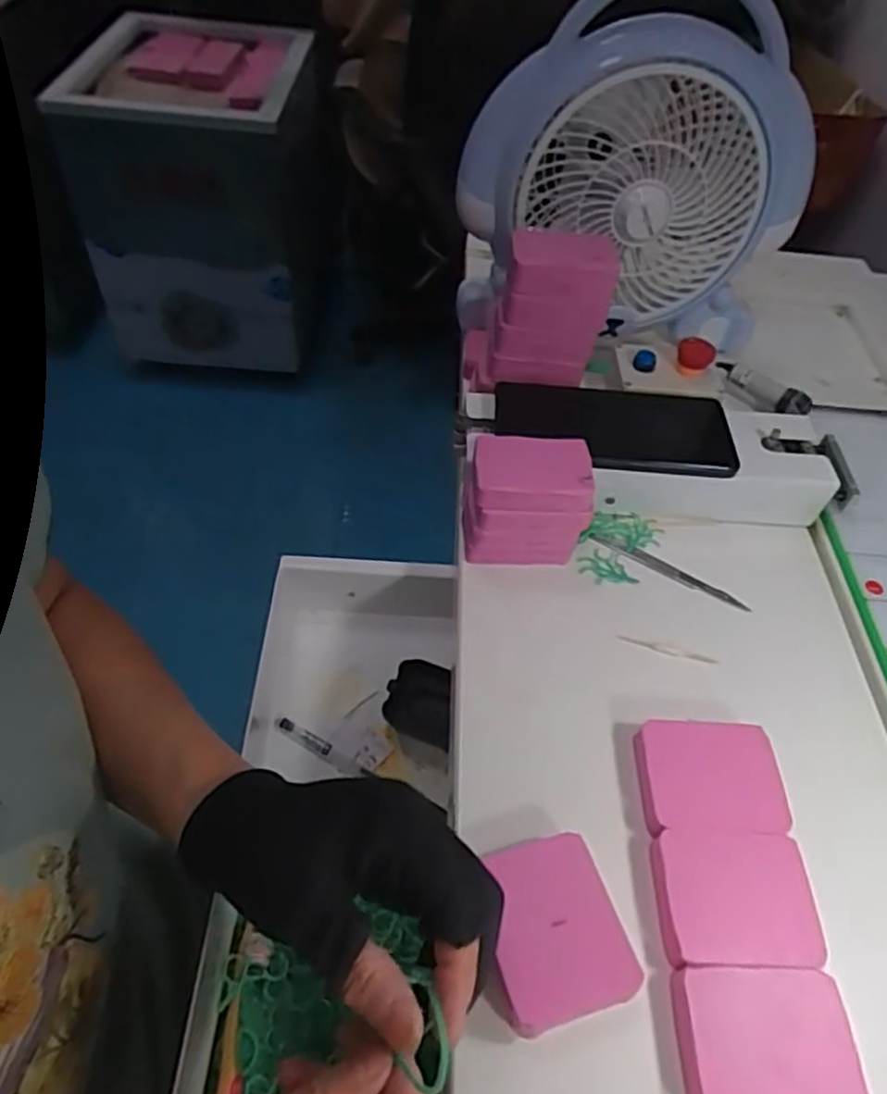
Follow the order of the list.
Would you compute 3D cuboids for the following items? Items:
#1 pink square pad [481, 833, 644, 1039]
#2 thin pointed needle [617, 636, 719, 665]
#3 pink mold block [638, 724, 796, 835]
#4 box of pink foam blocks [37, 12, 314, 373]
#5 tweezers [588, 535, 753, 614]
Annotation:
[{"bbox_3d":[0.047,0.176,0.325,0.062,0.028,0.072,-11,53,-14],"label":"pink square pad"},{"bbox_3d":[0.138,0.063,0.435,0.060,0.004,0.005,13,52,6],"label":"thin pointed needle"},{"bbox_3d":[0.140,0.124,0.375,0.072,0.019,0.057,3,51,-3],"label":"pink mold block"},{"bbox_3d":[-0.514,-0.786,1.592,0.396,0.537,0.544,4,51,-3],"label":"box of pink foam blocks"},{"bbox_3d":[0.152,0.015,0.476,0.108,0.004,0.011,27,55,16],"label":"tweezers"}]

